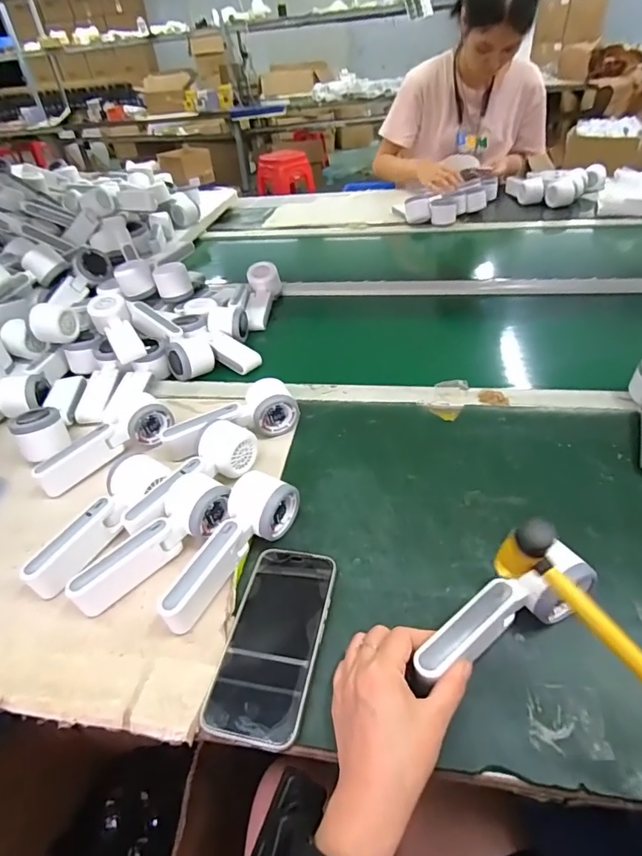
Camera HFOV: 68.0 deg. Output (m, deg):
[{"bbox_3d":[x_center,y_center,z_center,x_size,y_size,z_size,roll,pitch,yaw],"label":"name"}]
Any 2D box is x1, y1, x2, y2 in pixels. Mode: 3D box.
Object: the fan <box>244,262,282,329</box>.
[{"bbox_3d":[-0.109,-0.236,0.874,0.059,0.048,0.170,-3,52,4],"label":"fan"}]

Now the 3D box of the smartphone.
[{"bbox_3d":[-0.039,0.173,0.403,0.078,0.006,0.162,4,39,13],"label":"smartphone"}]

